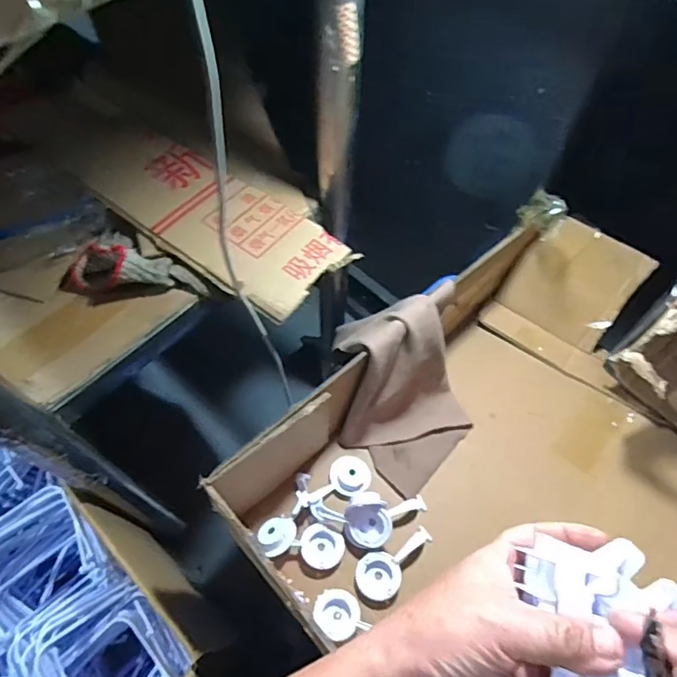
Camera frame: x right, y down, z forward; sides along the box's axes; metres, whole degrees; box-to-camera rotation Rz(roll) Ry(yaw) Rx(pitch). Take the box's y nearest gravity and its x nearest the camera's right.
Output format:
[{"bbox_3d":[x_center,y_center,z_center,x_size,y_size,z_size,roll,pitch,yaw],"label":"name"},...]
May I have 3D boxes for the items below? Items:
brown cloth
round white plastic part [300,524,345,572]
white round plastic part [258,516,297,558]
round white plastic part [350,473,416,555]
[{"bbox_3d":[0.071,0.058,0.514,0.129,0.136,0.145,-18,61,-12],"label":"brown cloth"},{"bbox_3d":[-0.016,0.198,0.488,0.040,0.018,0.038,1,59,-1],"label":"round white plastic part"},{"bbox_3d":[-0.058,0.187,0.490,0.038,0.016,0.038,-17,41,-26],"label":"white round plastic part"},{"bbox_3d":[0.028,0.172,0.489,0.041,0.038,0.047,3,59,0],"label":"round white plastic part"}]

